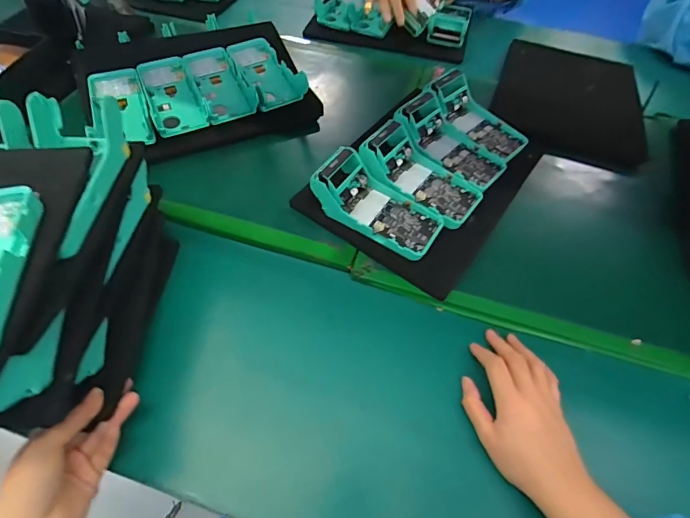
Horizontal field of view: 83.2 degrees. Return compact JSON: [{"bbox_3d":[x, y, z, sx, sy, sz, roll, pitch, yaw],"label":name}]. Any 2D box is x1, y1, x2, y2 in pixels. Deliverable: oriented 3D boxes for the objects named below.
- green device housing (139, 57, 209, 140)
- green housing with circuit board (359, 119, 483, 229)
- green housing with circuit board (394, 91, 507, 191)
[{"bbox_3d":[-0.273,-0.256,0.616,0.075,0.033,0.165,-21,60,-16],"label":"green device housing"},{"bbox_3d":[0.108,-0.122,0.533,0.167,0.056,0.089,30,60,17],"label":"green housing with circuit board"},{"bbox_3d":[0.155,-0.173,0.567,0.095,0.056,0.164,-37,65,-24],"label":"green housing with circuit board"}]

